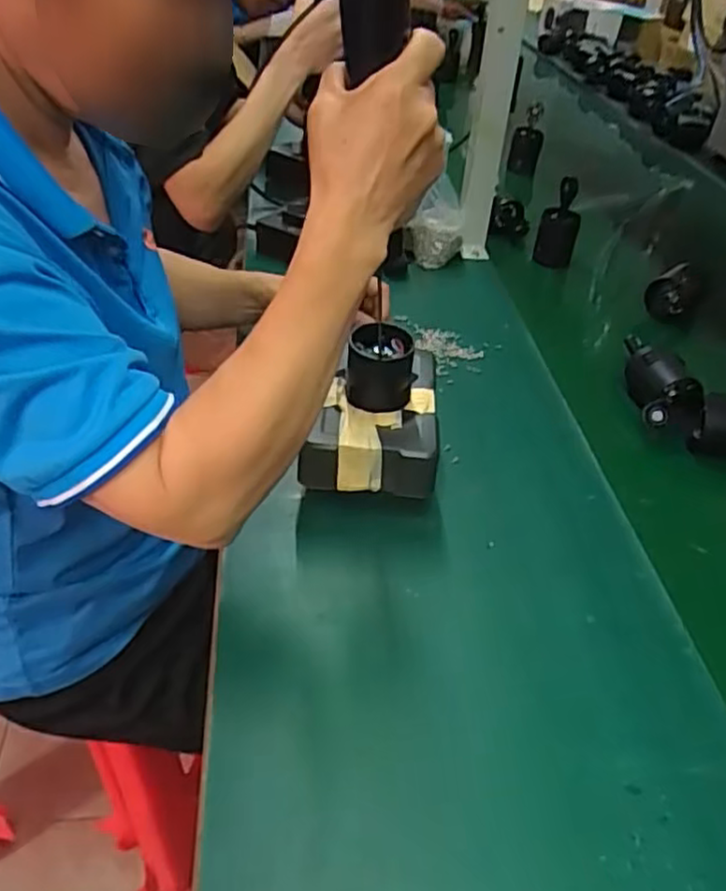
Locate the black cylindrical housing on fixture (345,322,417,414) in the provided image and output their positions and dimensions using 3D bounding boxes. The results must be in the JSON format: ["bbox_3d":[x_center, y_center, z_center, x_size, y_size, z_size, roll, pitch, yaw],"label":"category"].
[{"bbox_3d":[0.015,-0.064,0.587,0.053,0.058,0.049,0,36,0],"label":"black cylindrical housing on fixture"}]

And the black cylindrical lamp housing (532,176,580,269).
[{"bbox_3d":[0.277,-0.311,0.993,0.051,0.120,0.049,18,16,23],"label":"black cylindrical lamp housing"}]

